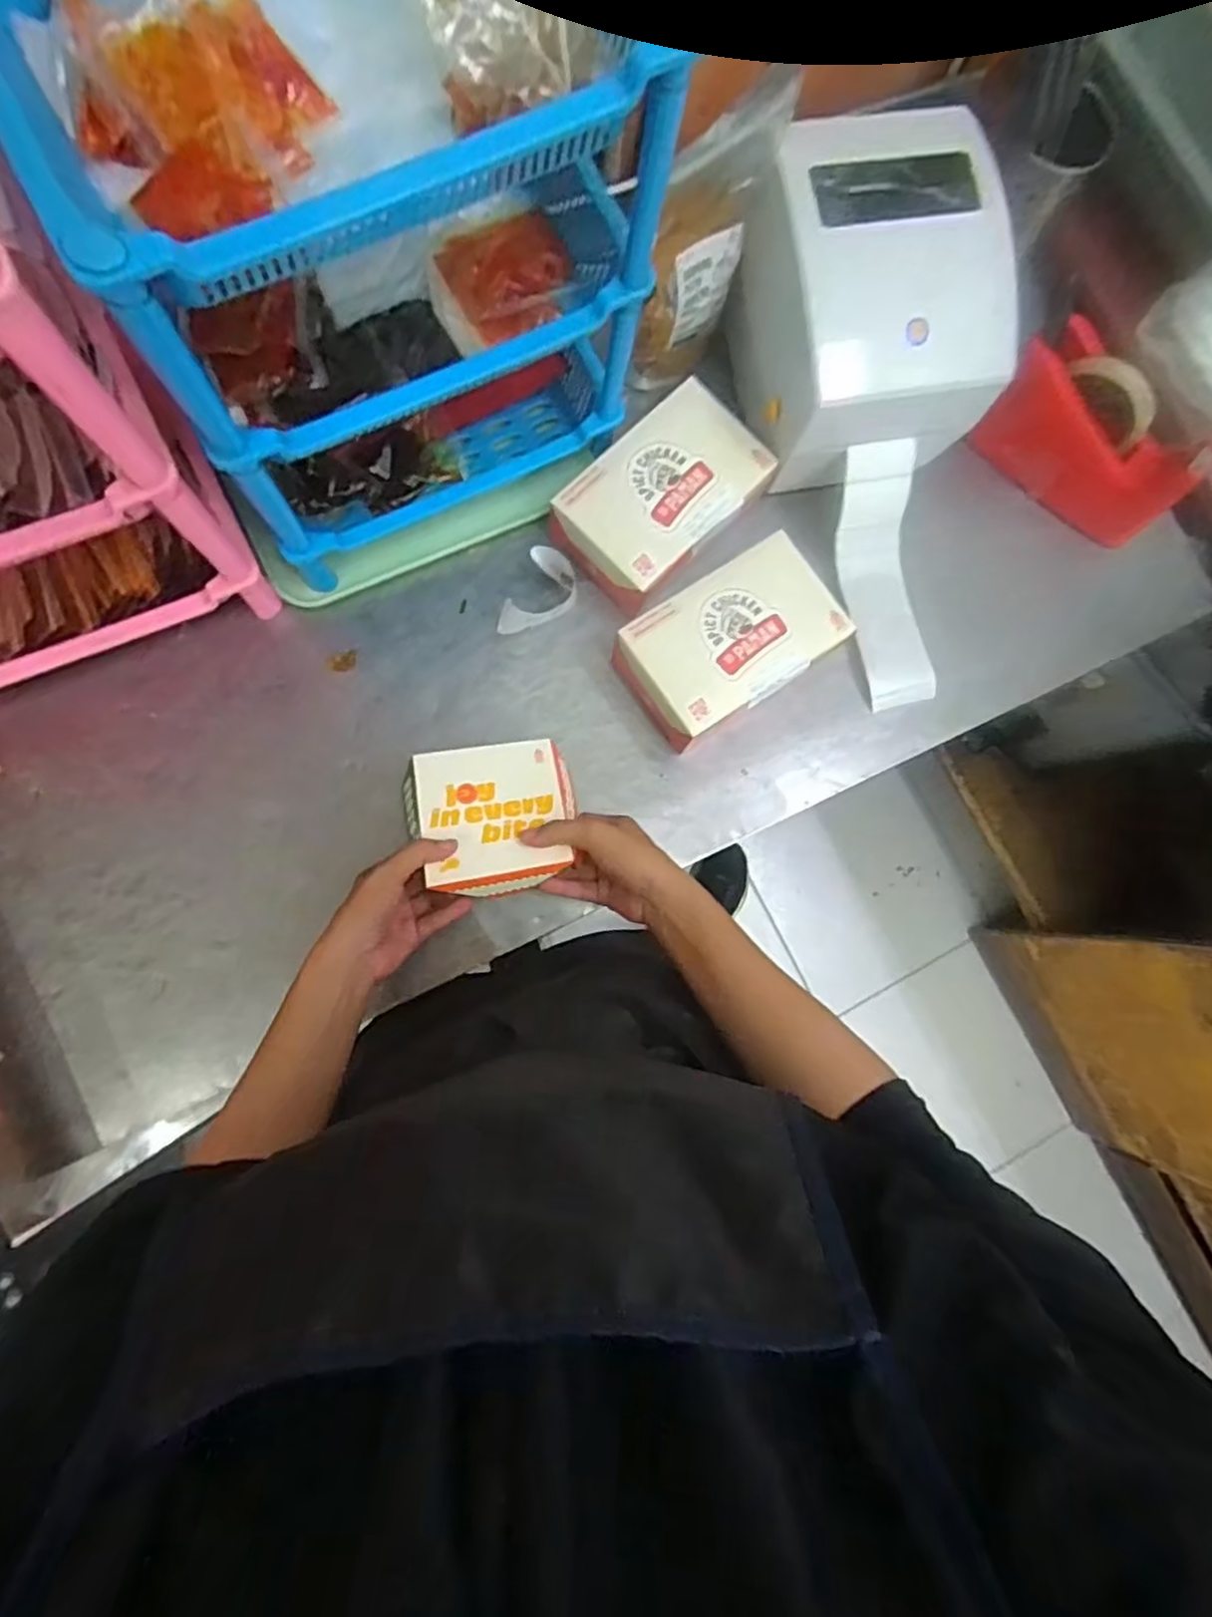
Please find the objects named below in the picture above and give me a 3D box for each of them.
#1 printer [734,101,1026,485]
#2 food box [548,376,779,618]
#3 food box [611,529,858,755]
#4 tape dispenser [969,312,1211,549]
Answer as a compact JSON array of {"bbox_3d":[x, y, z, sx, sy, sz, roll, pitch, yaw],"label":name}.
[{"bbox_3d":[0.213,-0.412,0.588,0.174,0.140,0.202,-12,84,-7],"label":"printer"},{"bbox_3d":[0.050,-0.275,0.630,0.177,0.061,0.116,-43,89,-9],"label":"food box"},{"bbox_3d":[0.103,-0.140,0.613,0.187,0.060,0.110,-34,87,-9],"label":"food box"},{"bbox_3d":[0.438,-0.334,0.648,0.085,0.083,0.180,-41,88,-9],"label":"tape dispenser"}]

